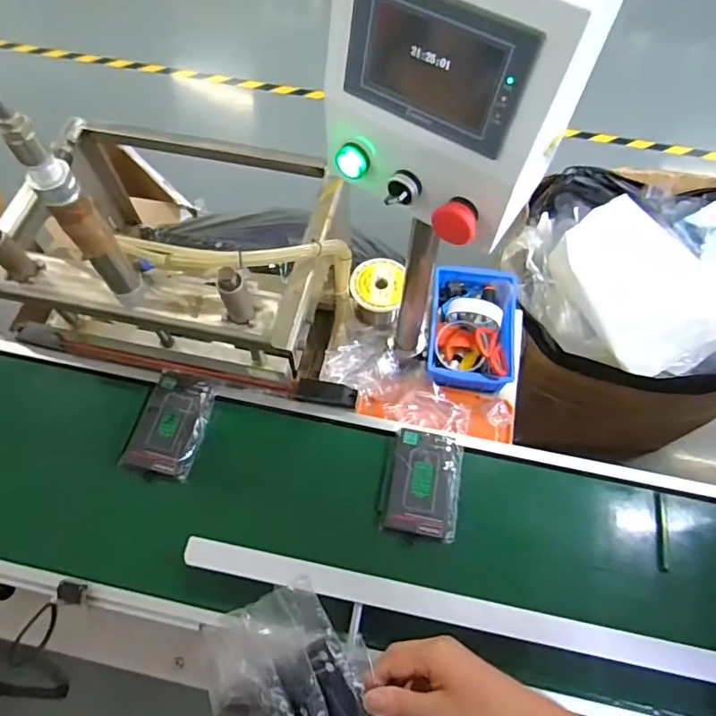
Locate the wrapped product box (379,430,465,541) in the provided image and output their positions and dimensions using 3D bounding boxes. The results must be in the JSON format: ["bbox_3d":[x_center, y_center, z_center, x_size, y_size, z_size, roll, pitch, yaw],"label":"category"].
[{"bbox_3d":[0.087,0.166,0.688,0.099,0.014,0.135,10,64,4],"label":"wrapped product box"}]

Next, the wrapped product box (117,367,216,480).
[{"bbox_3d":[-0.263,0.093,0.722,0.099,0.016,0.150,12,65,4],"label":"wrapped product box"}]

